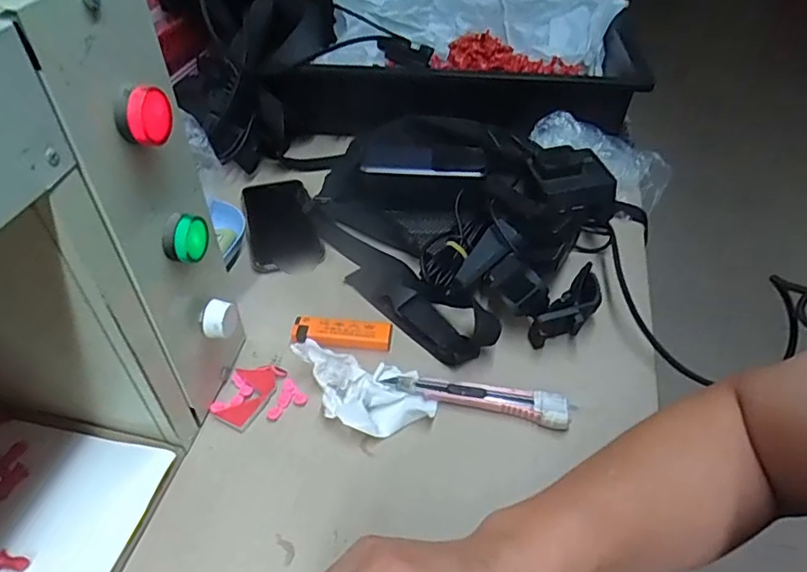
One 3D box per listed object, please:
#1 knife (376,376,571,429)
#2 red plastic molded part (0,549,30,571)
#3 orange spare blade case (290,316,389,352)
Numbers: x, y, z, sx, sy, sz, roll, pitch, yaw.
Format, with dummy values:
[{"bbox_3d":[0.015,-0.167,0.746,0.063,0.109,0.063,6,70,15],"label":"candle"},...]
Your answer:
[{"bbox_3d":[0.056,0.078,0.407,0.136,0.012,0.025,11,46,11],"label":"knife"},{"bbox_3d":[-0.225,0.157,0.311,0.025,0.005,0.011,5,45,5],"label":"red plastic molded part"},{"bbox_3d":[-0.050,0.039,0.452,0.080,0.016,0.022,2,45,2],"label":"orange spare blade case"}]

